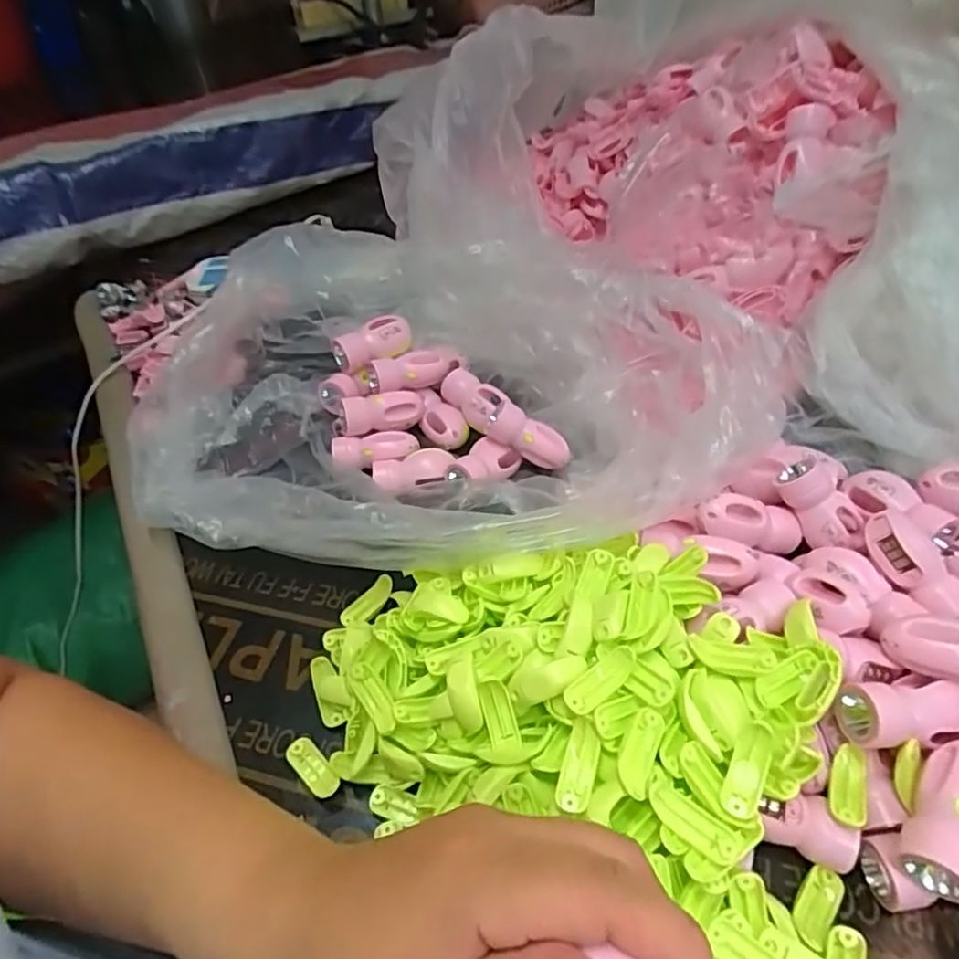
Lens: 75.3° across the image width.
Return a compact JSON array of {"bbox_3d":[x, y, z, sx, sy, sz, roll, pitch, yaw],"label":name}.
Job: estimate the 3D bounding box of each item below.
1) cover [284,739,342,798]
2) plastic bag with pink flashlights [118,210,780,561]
[{"bbox_3d":[-0.093,0.160,0.346,0.040,0.006,0.016,34,59,30],"label":"cover"},{"bbox_3d":[-0.032,-0.064,0.463,0.441,0.102,0.282,-3,48,3],"label":"plastic bag with pink flashlights"}]

